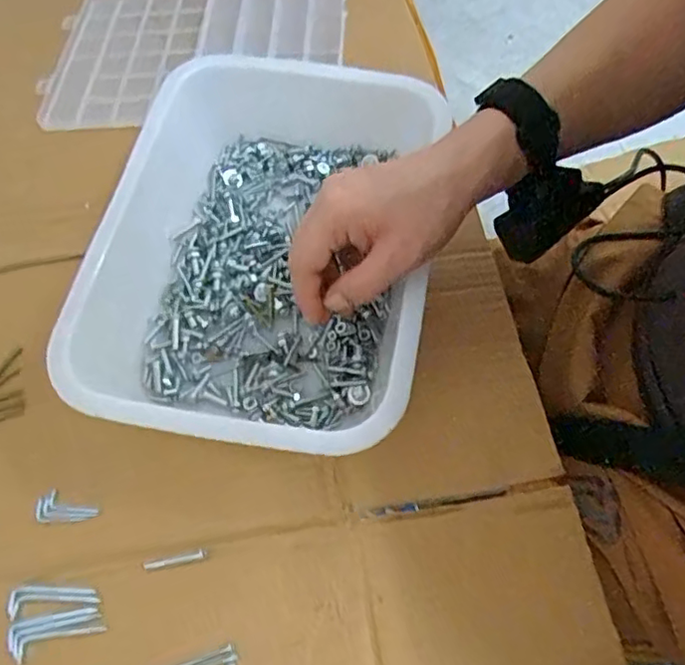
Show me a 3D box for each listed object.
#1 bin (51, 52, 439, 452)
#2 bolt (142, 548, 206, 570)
[{"bbox_3d":[-0.051,-0.060,0.426,0.204,0.075,0.293,6,64,5],"label":"bin"},{"bbox_3d":[-0.101,0.137,0.370,0.039,0.005,0.006,-11,64,-3],"label":"bolt"}]

